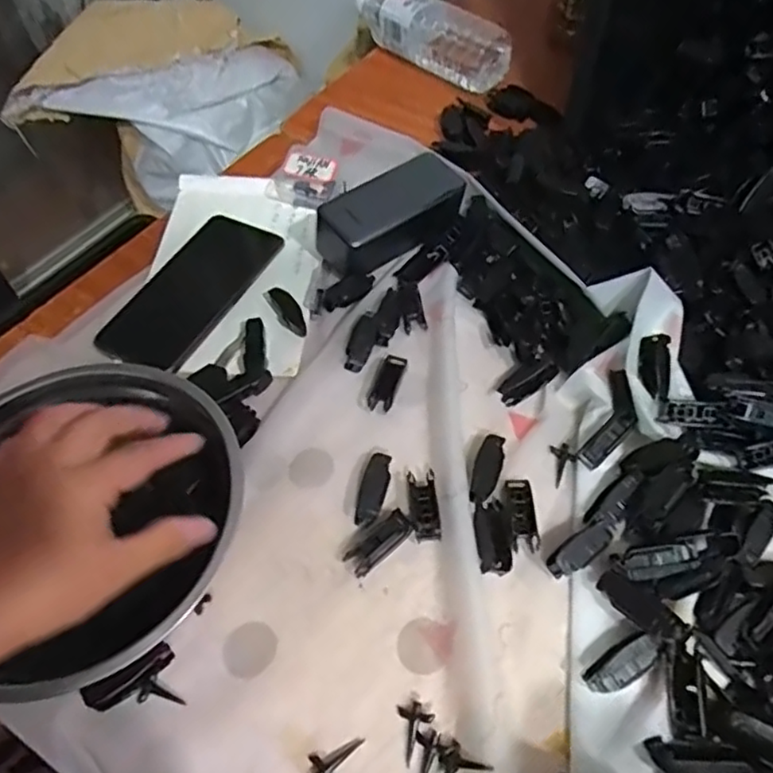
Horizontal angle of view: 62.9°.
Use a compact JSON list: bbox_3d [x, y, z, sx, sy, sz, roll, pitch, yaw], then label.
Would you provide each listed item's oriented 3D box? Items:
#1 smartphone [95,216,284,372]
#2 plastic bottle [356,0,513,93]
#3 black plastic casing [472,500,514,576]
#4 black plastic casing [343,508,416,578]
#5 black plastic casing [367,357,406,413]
[{"bbox_3d":[-0.163,-0.084,0.536,0.084,0.005,0.165,24,60,18],"label":"smartphone"},{"bbox_3d":[0.045,-0.398,0.707,0.203,0.055,0.053,36,64,24],"label":"plastic bottle"},{"bbox_3d":[0.069,0.097,0.411,0.023,0.006,0.047,-7,56,-2],"label":"black plastic casing"},{"bbox_3d":[-0.004,0.100,0.410,0.048,0.017,0.019,-36,61,-20],"label":"black plastic casing"},{"bbox_3d":[0.000,-0.003,0.480,0.018,0.007,0.045,16,58,13],"label":"black plastic casing"}]

